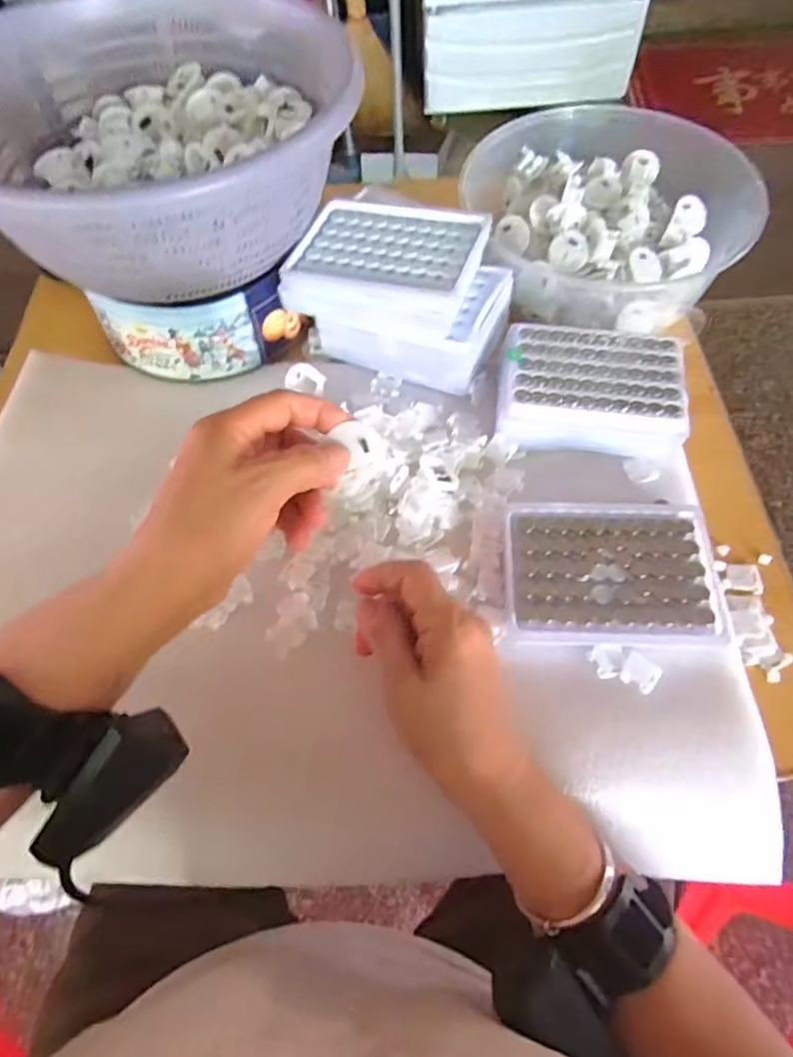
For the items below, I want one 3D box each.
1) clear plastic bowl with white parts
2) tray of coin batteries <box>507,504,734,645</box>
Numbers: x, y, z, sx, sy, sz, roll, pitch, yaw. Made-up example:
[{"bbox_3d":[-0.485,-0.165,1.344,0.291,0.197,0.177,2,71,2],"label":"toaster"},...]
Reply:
[{"bbox_3d":[0.176,-0.277,0.523,0.228,0.076,0.212,-1,62,2],"label":"clear plastic bowl with white parts"},{"bbox_3d":[0.139,0.027,0.389,0.132,0.018,0.095,0,62,3],"label":"tray of coin batteries"}]

